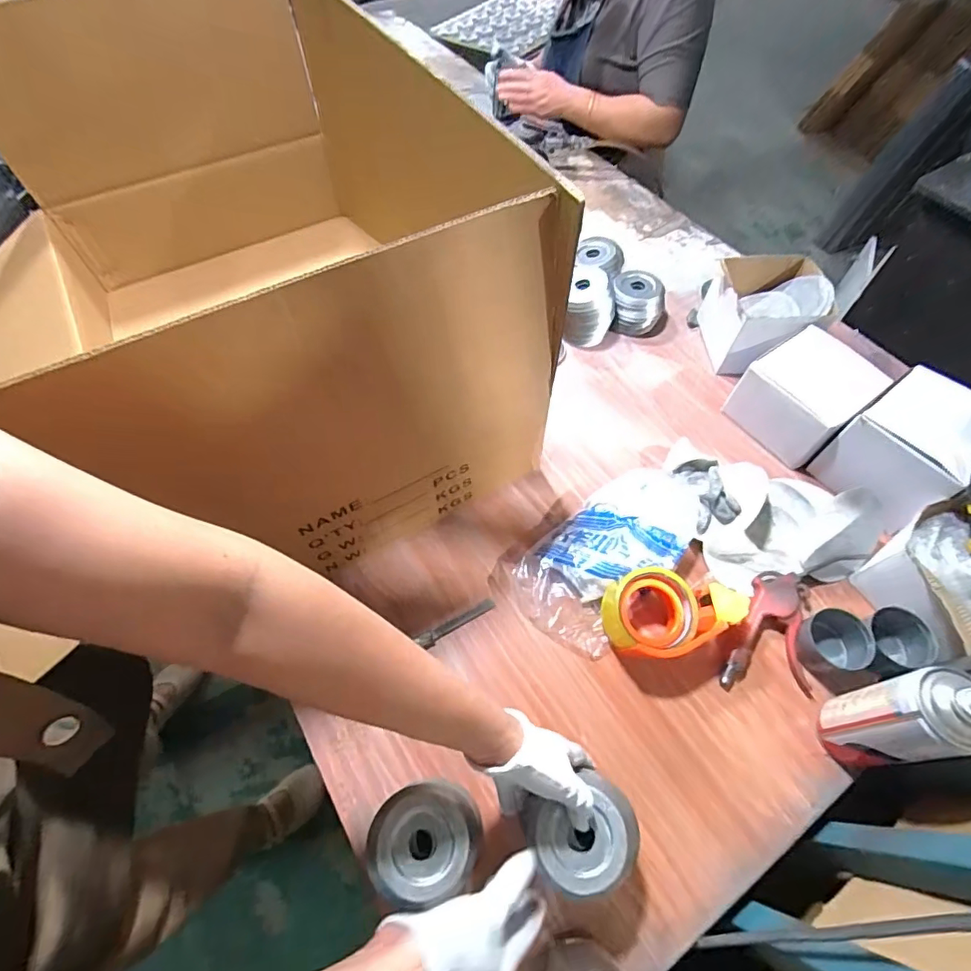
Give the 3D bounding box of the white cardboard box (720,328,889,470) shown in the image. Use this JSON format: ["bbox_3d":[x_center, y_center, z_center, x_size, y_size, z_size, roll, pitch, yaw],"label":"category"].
[{"bbox_3d":[0.424,-0.120,0.703,0.098,0.120,0.133,-36,66,-20],"label":"white cardboard box"}]

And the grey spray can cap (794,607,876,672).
[{"bbox_3d":[0.382,0.174,0.575,0.062,0.043,0.061,0,60,-1],"label":"grey spray can cap"}]

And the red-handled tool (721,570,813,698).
[{"bbox_3d":[0.310,0.162,0.590,0.098,0.024,0.132,5,60,2],"label":"red-handled tool"}]

